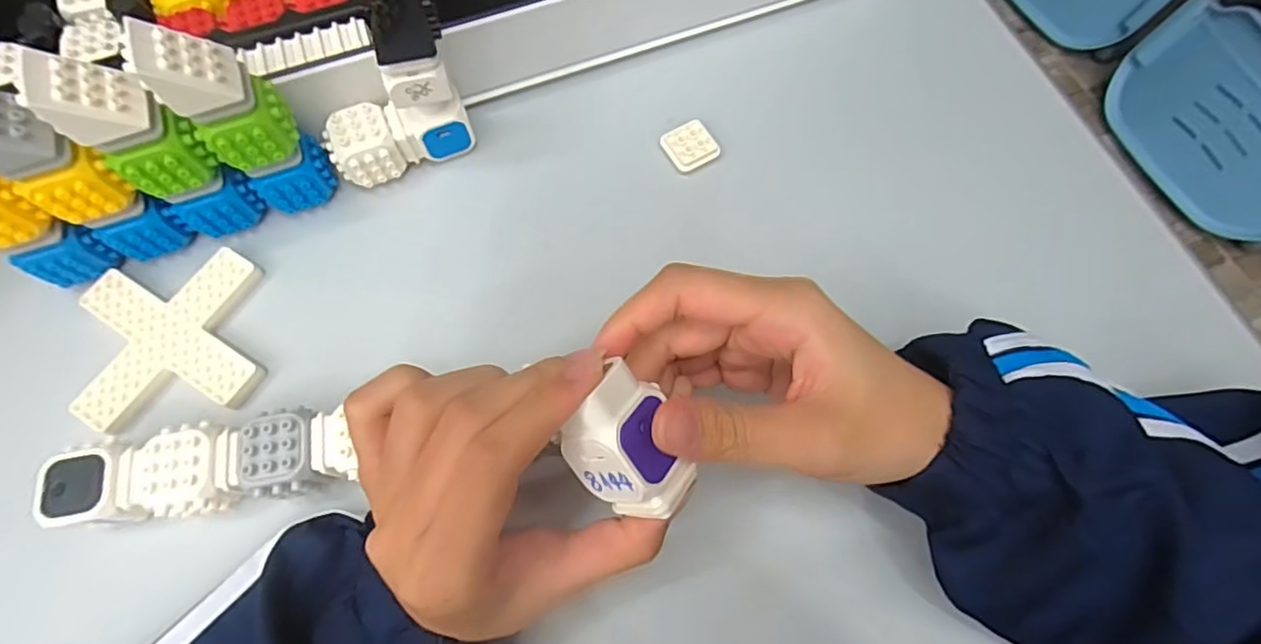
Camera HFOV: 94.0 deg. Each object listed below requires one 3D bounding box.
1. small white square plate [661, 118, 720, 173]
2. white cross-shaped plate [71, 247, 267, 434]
[{"bbox_3d":[0.034,-0.102,0.340,0.028,0.009,0.028,-27,73,-11],"label":"small white square plate"},{"bbox_3d":[-0.232,0.008,0.300,0.081,0.011,0.082,-11,70,-5],"label":"white cross-shaped plate"}]

